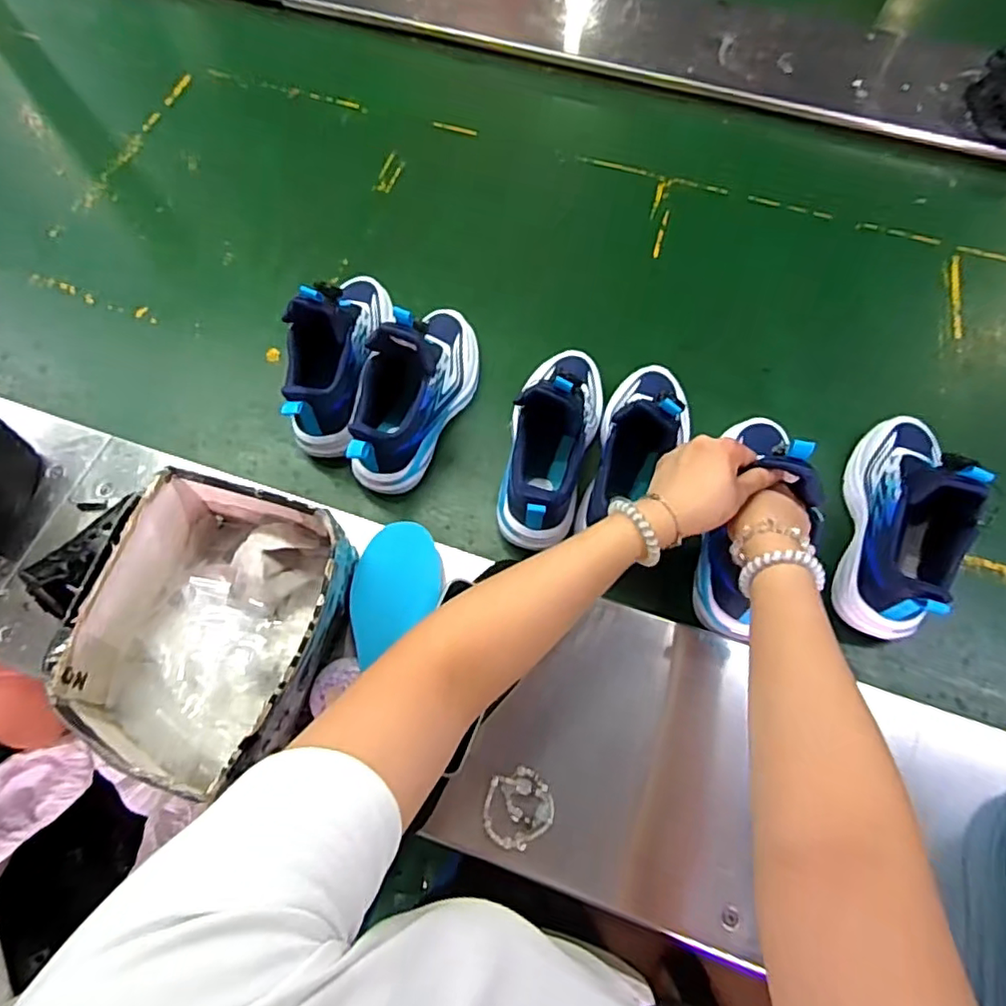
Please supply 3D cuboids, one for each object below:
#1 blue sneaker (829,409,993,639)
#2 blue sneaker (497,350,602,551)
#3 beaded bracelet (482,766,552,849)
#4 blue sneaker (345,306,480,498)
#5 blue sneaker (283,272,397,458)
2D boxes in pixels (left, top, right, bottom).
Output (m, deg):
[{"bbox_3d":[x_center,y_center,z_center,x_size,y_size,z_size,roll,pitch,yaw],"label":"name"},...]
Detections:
[{"bbox_3d":[0.390,0.005,0.568,0.082,0.133,0.226,17,67,7],"label":"blue sneaker"},{"bbox_3d":[0.055,-0.074,0.595,0.079,0.138,0.226,15,67,6],"label":"blue sneaker"},{"bbox_3d":[0.012,0.248,0.490,0.055,0.006,0.056,-1,66,1],"label":"beaded bracelet"},{"bbox_3d":[-0.092,-0.127,0.624,0.085,0.129,0.223,25,69,10],"label":"blue sneaker"},{"bbox_3d":[-0.178,-0.166,0.640,0.075,0.137,0.213,7,67,2],"label":"blue sneaker"}]

